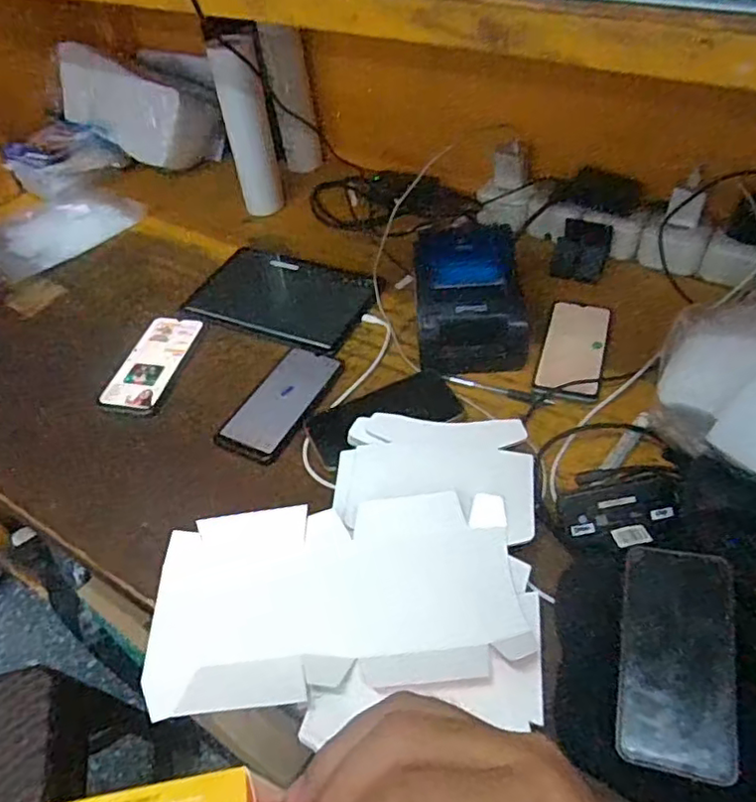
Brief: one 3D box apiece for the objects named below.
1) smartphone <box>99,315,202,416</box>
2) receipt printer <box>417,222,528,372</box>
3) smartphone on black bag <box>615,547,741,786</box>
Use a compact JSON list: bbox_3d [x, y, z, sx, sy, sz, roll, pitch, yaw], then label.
[{"bbox_3d":[-0.282,-0.049,0.780,0.077,0.008,0.166,5,47,11],"label":"smartphone"},{"bbox_3d":[0.108,-0.122,0.750,0.126,0.105,0.150,-4,46,2],"label":"receipt printer"},{"bbox_3d":[0.226,0.192,0.470,0.079,0.011,0.157,-2,58,29],"label":"smartphone on black bag"}]

